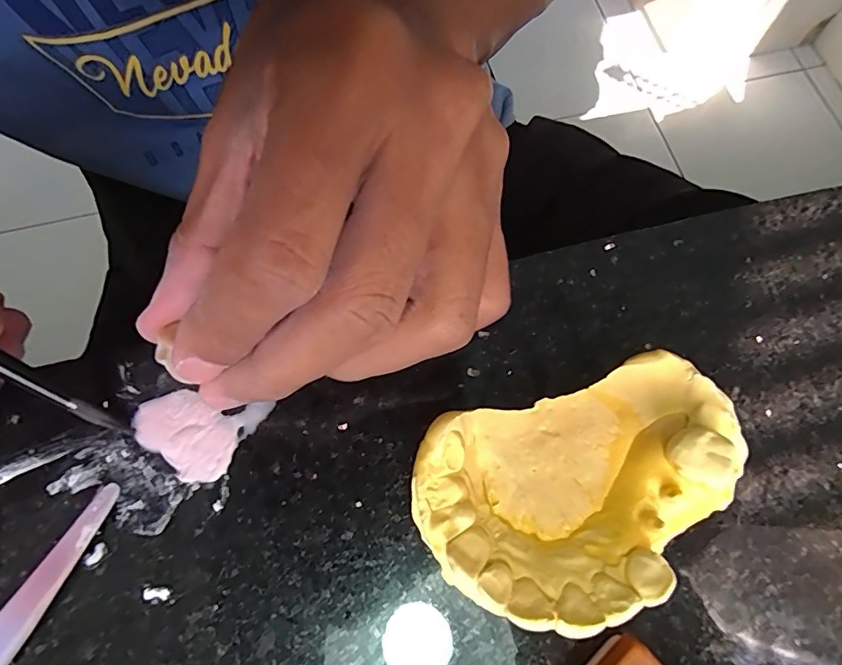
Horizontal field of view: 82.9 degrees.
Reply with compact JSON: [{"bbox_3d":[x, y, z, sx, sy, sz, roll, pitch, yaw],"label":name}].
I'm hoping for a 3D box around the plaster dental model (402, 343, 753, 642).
[{"bbox_3d":[0.034,0.036,0.110,0.068,0.036,0.045,-16,71,-4],"label":"plaster dental model"}]

